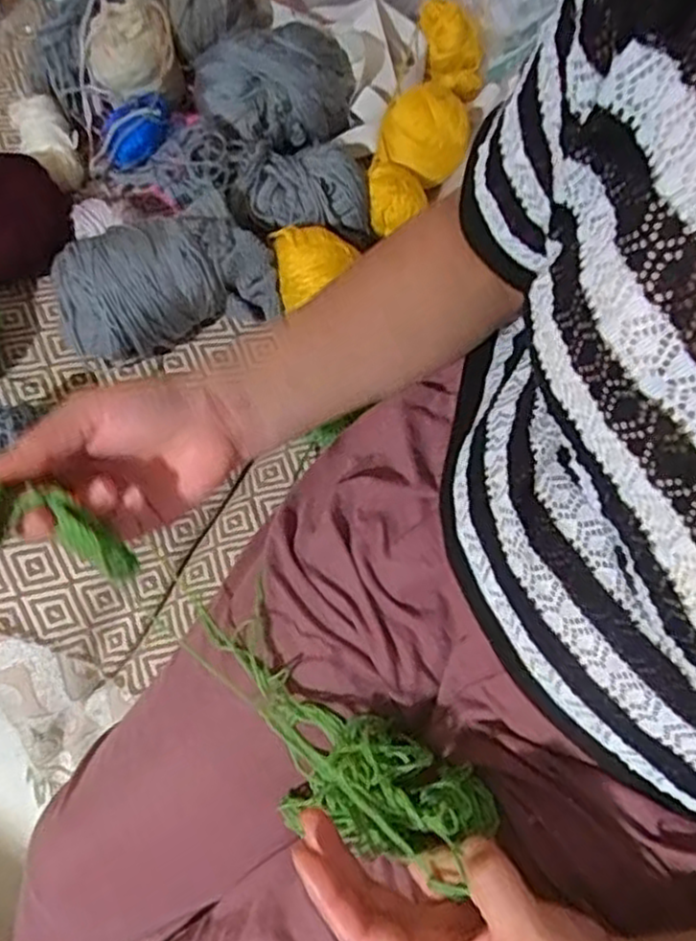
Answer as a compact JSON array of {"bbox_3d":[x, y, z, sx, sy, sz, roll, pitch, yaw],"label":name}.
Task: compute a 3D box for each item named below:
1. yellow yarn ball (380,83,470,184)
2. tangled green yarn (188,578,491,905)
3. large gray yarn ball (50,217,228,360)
[{"bbox_3d":[0.065,-0.288,0.638,0.073,0.059,0.059,4,65,0],"label":"yellow yarn ball"},{"bbox_3d":[-0.019,0.143,0.405,0.198,0.053,0.073,31,67,31],"label":"tangled green yarn"},{"bbox_3d":[-0.150,-0.137,0.552,0.133,0.064,0.082,-18,67,-10],"label":"large gray yarn ball"}]

